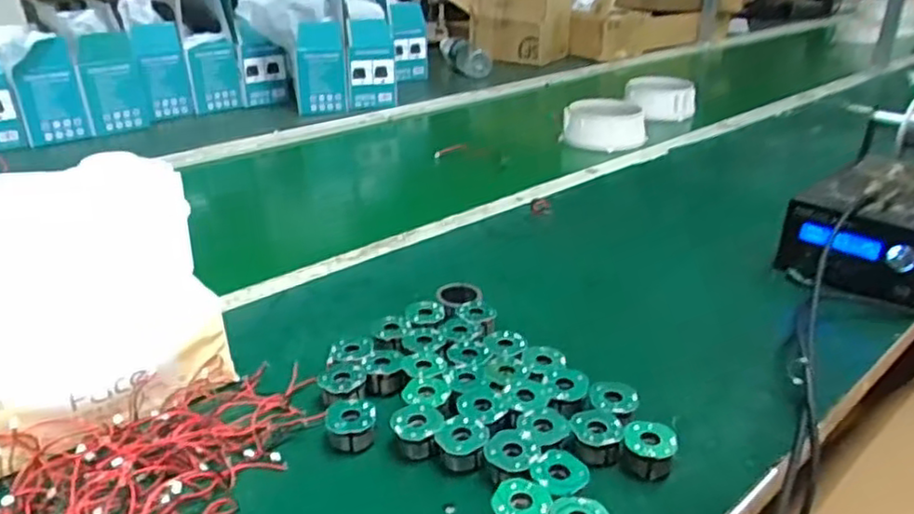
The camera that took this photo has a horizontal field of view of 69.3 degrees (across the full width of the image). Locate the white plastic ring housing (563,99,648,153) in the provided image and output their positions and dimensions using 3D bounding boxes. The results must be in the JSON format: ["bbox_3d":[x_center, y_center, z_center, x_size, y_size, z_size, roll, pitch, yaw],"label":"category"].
[{"bbox_3d":[0.235,-0.217,1.051,0.125,0.061,0.076,4,27,9],"label":"white plastic ring housing"}]

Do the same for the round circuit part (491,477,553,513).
[{"bbox_3d":[0.036,0.138,0.359,0.033,0.021,0.031,1,27,-1],"label":"round circuit part"}]

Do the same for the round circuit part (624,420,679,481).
[{"bbox_3d":[0.116,0.116,0.400,0.030,0.025,0.026,10,29,17],"label":"round circuit part"}]

